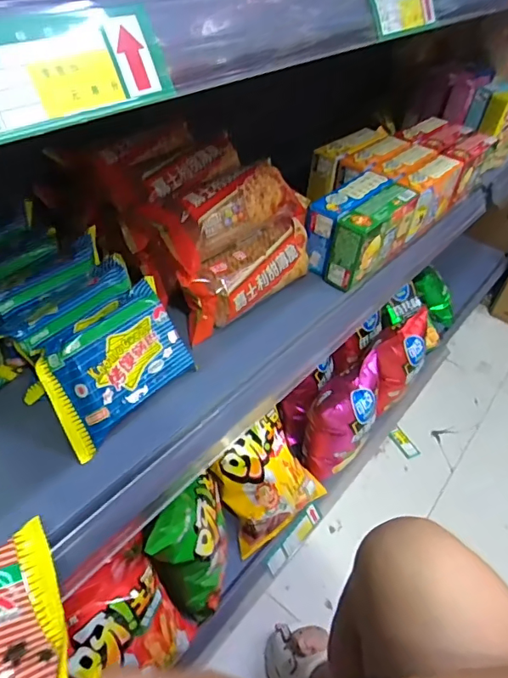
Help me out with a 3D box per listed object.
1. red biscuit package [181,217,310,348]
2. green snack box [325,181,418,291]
[{"bbox_3d":[-0.002,-0.071,0.577,0.056,0.068,0.183,36,50,28],"label":"red biscuit package"},{"bbox_3d":[0.152,-0.133,0.643,0.043,0.092,0.136,33,49,26],"label":"green snack box"}]

